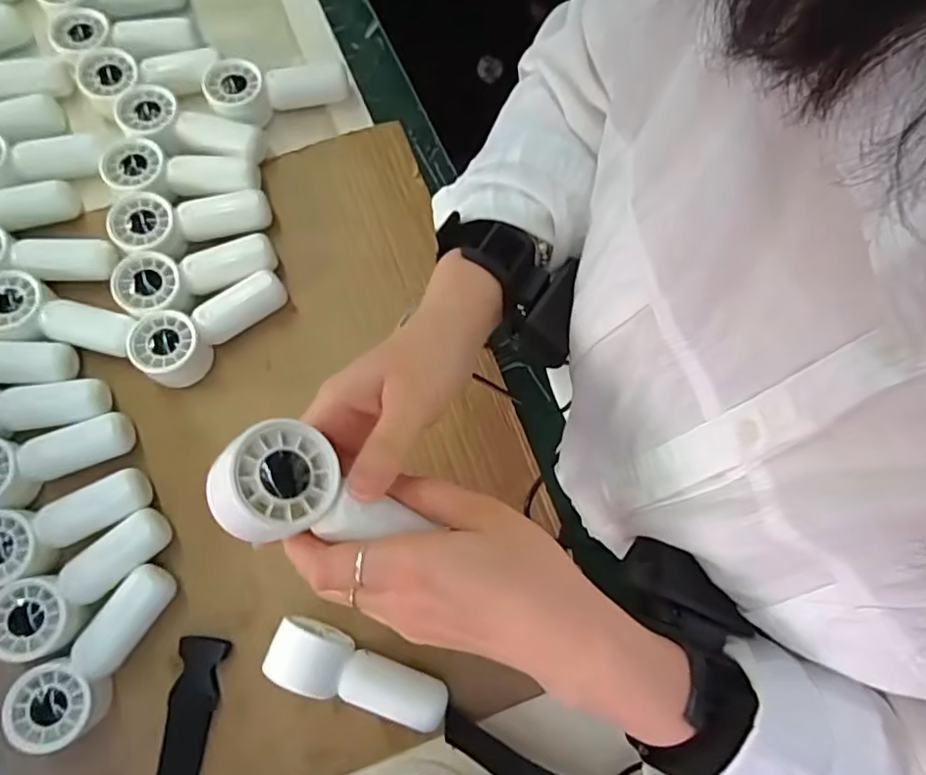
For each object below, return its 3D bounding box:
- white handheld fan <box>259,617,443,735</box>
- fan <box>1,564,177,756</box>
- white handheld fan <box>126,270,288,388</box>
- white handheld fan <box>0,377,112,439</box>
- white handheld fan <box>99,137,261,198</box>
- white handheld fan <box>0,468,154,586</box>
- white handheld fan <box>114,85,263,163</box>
[{"bbox_3d":[-0.063,0.174,0.359,0.109,0.042,0.037,18,75,5],"label":"white handheld fan"},{"bbox_3d":[-0.227,0.164,0.365,0.044,0.034,0.111,28,76,7],"label":"fan"},{"bbox_3d":[-0.178,-0.043,0.418,0.110,0.028,0.046,-29,76,-8],"label":"white handheld fan"},{"bbox_3d":[-0.304,0.015,0.398,0.114,0.026,0.044,-2,74,-1],"label":"white handheld fan"},{"bbox_3d":[-0.217,-0.160,0.454,0.114,0.032,0.045,7,75,2],"label":"white handheld fan"},{"bbox_3d":[-0.261,0.092,0.379,0.112,0.028,0.047,-21,76,-6],"label":"white handheld fan"},{"bbox_3d":[-0.216,-0.199,0.464,0.111,0.032,0.044,20,75,5],"label":"white handheld fan"}]

